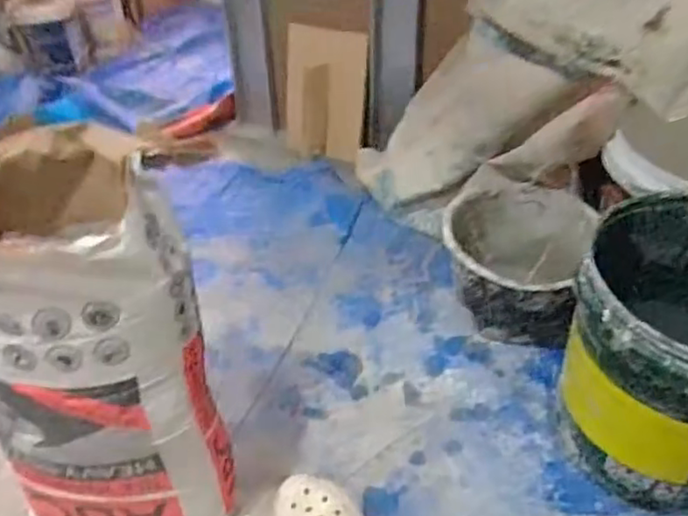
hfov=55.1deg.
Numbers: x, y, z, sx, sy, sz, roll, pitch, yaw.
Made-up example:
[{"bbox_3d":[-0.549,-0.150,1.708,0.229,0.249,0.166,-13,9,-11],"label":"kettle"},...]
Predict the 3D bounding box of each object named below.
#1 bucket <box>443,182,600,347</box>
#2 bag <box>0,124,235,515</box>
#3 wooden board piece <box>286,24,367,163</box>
[{"bbox_3d":[0.285,0.014,1.106,0.241,0.169,0.228,-1,42,1],"label":"bucket"},{"bbox_3d":[-0.283,0.105,0.752,0.261,0.443,0.230,-4,42,-3],"label":"bag"},{"bbox_3d":[-0.043,-0.366,1.474,0.179,0.277,0.015,11,25,13],"label":"wooden board piece"}]

